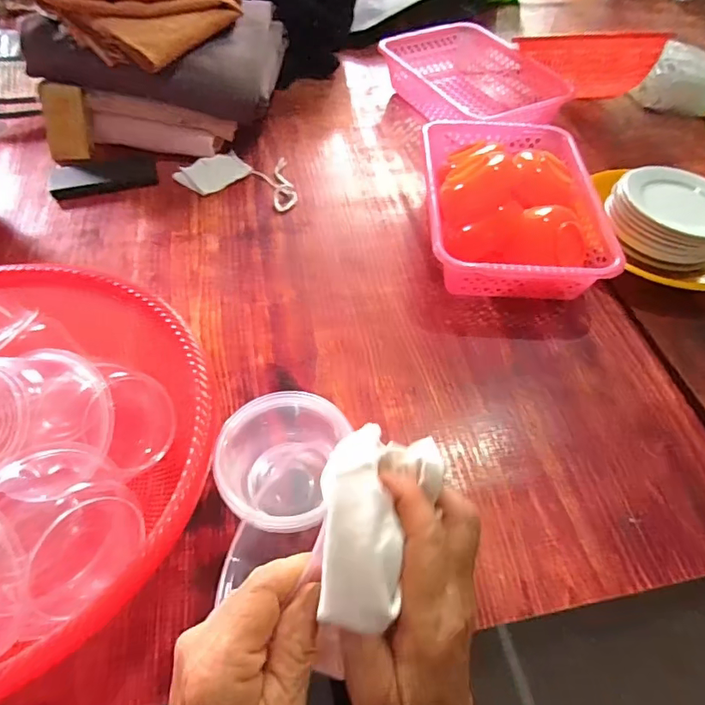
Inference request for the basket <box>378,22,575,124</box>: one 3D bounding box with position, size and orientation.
[{"bbox_3d":[0.213,-0.468,0.877,0.202,0.078,0.293,-27,60,-20],"label":"basket"}]

